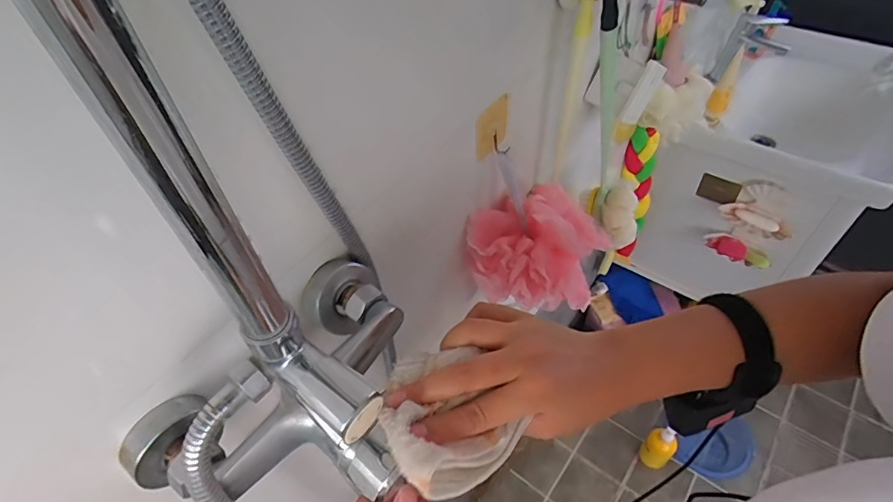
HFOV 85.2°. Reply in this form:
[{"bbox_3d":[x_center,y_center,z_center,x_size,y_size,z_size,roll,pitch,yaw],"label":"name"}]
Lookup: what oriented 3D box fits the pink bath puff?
[{"bbox_3d":[0.113,-0.006,0.589,0.147,0.106,0.128,23,54,22],"label":"pink bath puff"}]

